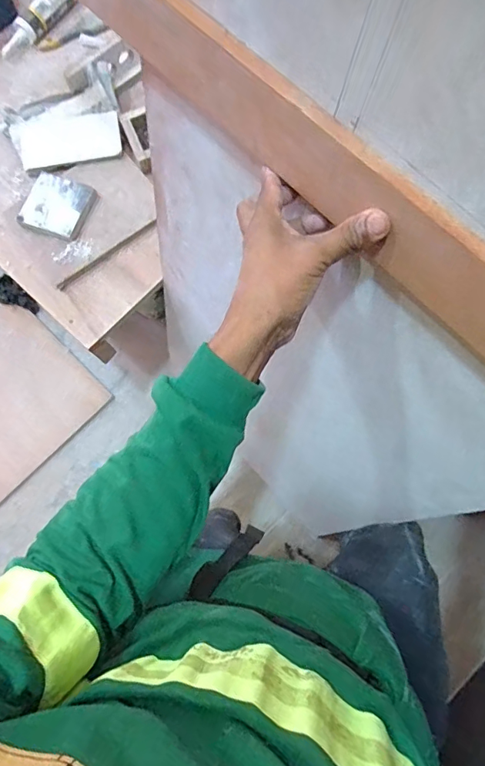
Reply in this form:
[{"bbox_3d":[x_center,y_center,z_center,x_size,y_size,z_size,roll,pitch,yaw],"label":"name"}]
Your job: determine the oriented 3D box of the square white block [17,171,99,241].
[{"bbox_3d":[-0.350,-0.333,0.896,0.119,0.024,0.121,23,77,7],"label":"square white block"}]

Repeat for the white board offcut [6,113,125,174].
[{"bbox_3d":[-0.353,-0.491,0.959,0.209,0.014,0.110,-12,84,-2],"label":"white board offcut"}]

